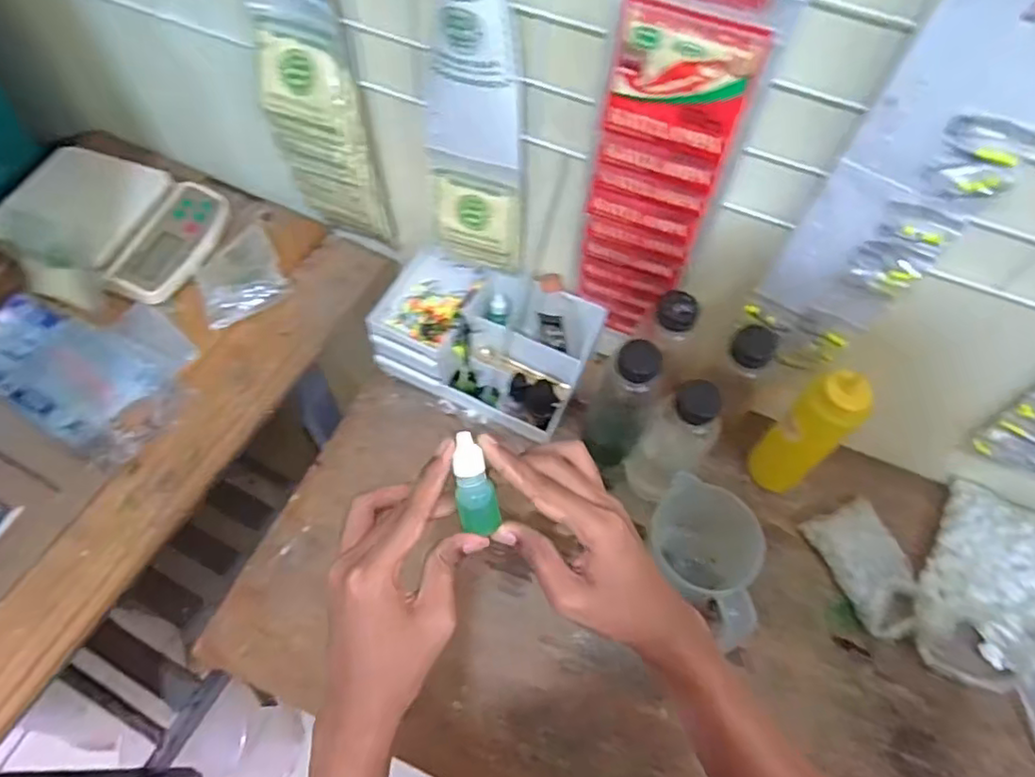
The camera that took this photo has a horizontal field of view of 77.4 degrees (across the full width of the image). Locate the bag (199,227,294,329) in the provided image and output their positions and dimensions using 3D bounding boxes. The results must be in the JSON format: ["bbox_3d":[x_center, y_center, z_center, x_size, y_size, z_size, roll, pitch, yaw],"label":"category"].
[{"bbox_3d":[-0.309,-0.130,0.719,0.086,0.036,0.107,-16,62,-12],"label":"bag"}]

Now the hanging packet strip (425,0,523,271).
[{"bbox_3d":[-0.037,-0.220,0.573,0.089,0.294,0.045,2,60,-2],"label":"hanging packet strip"}]

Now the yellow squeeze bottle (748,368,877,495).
[{"bbox_3d":[0.294,0.048,0.658,0.045,0.174,0.057,-37,68,-22],"label":"yellow squeeze bottle"}]

